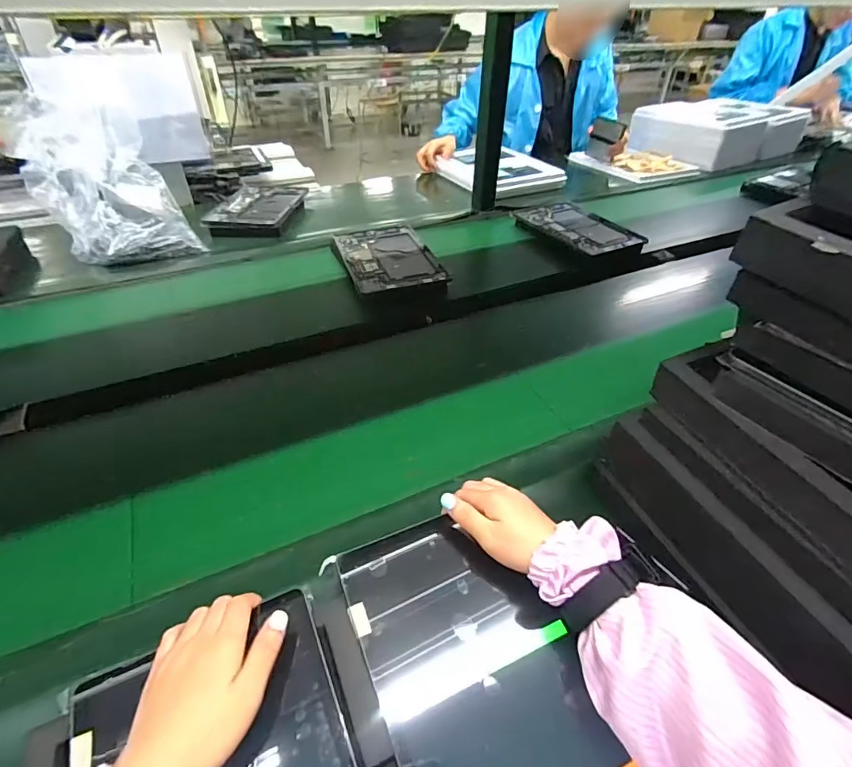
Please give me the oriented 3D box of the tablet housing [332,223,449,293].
[{"bbox_3d":[-0.077,-0.250,0.897,0.170,0.015,0.246,-14,43,-17],"label":"tablet housing"}]

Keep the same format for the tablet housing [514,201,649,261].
[{"bbox_3d":[0.351,-0.343,1.027,0.188,0.022,0.291,-18,45,-21],"label":"tablet housing"}]

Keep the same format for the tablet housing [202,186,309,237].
[{"bbox_3d":[-0.396,-0.423,1.098,0.163,0.028,0.278,3,41,2],"label":"tablet housing"}]

